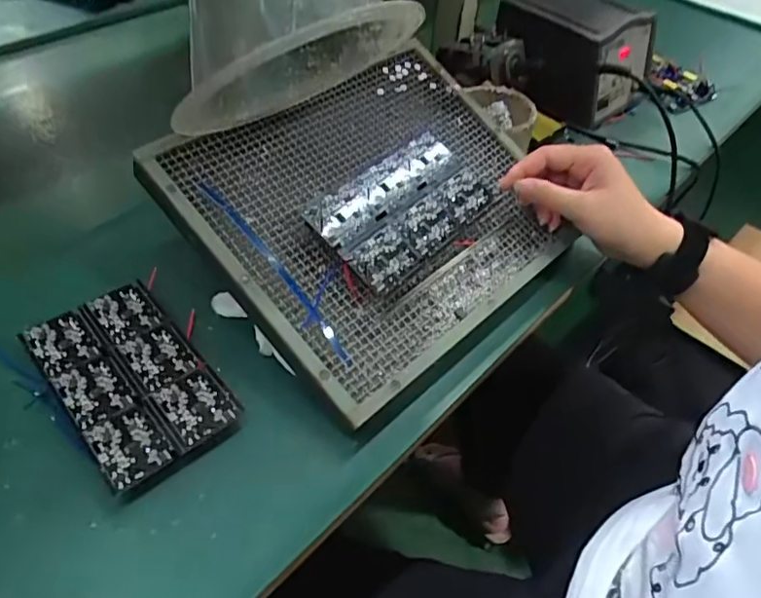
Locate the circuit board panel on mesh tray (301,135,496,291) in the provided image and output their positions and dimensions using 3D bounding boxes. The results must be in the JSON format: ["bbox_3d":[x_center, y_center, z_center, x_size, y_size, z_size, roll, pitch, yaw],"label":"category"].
[{"bbox_3d":[0.021,-0.076,0.447,0.083,0.013,0.154,48,57,6],"label":"circuit board panel on mesh tray"}]

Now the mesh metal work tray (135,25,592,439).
[{"bbox_3d":[0.007,-0.076,0.460,0.289,0.021,0.234,-35,82,-29],"label":"mesh metal work tray"}]

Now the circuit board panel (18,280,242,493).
[{"bbox_3d":[-0.173,0.052,0.396,0.085,0.009,0.148,-32,57,-29],"label":"circuit board panel"}]

